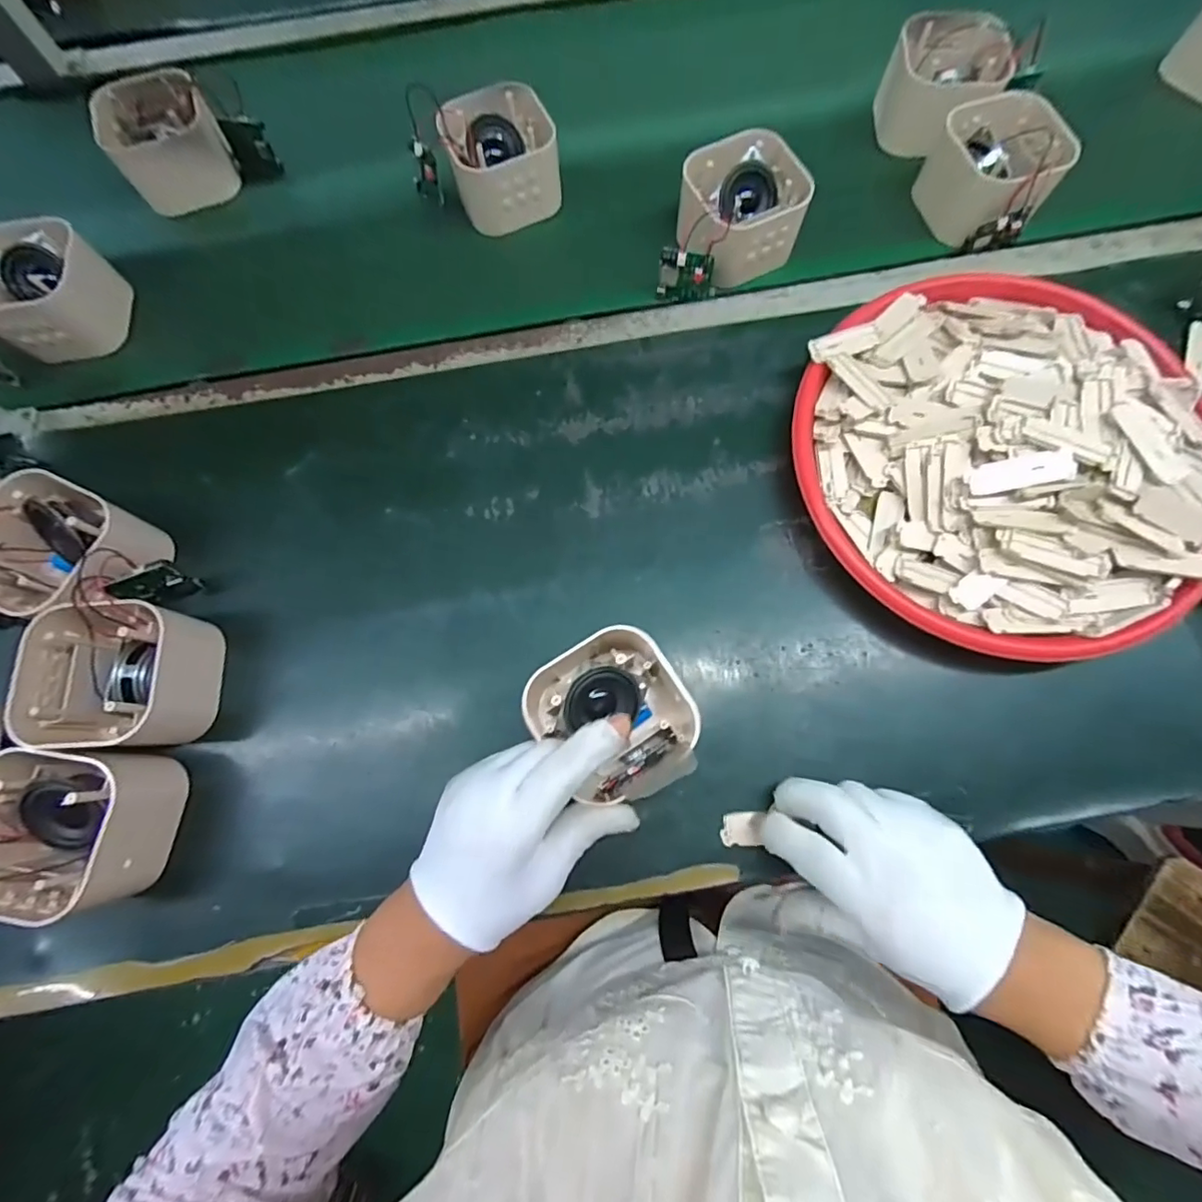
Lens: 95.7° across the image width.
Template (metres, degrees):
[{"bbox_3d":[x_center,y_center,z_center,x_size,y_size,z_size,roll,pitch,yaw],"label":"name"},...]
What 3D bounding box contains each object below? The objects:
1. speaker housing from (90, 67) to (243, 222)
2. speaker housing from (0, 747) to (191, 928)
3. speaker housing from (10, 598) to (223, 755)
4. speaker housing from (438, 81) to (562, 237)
[{"bbox_3d":[-0.393,-0.412,0.495,0.101,0.055,0.091,-31,78,-5],"label":"speaker housing"},{"bbox_3d":[-0.325,0.141,0.339,0.094,0.064,0.095,2,77,2],"label":"speaker housing"},{"bbox_3d":[-0.310,0.051,0.361,0.096,0.063,0.091,4,77,3],"label":"speaker housing"},{"bbox_3d":[-0.085,-0.383,0.473,0.087,0.061,0.092,-23,77,-4],"label":"speaker housing"}]

